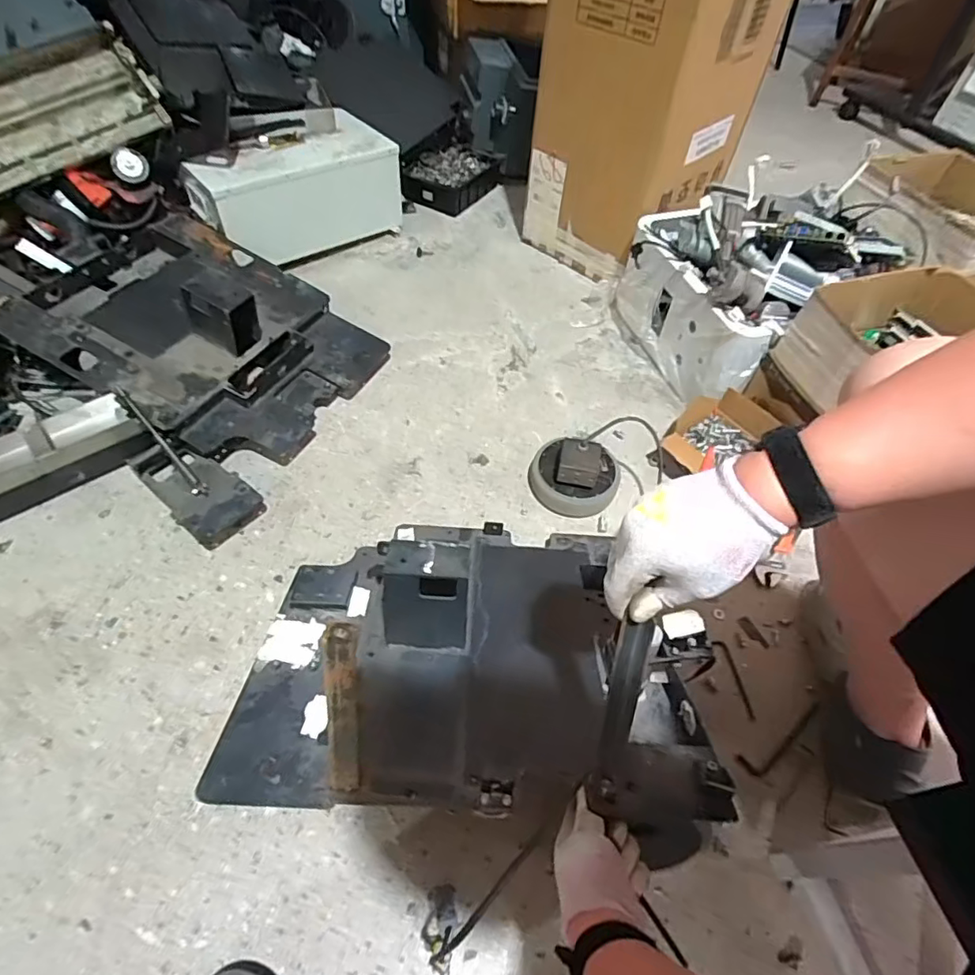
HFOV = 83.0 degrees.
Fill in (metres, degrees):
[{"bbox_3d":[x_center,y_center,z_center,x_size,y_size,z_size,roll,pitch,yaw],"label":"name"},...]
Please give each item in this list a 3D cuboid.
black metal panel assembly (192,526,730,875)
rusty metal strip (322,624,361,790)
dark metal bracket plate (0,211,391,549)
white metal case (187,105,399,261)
[{"bbox_3d":[-0.024,0.202,0.684,0.500,0.086,0.408,0,30,0],"label":"black metal panel assembly"},{"bbox_3d":[-0.115,0.176,0.437,0.027,0.185,0.014,7,29,0],"label":"rusty metal strip"},{"bbox_3d":[-0.526,-0.256,0.982,0.553,0.213,0.502,25,55,14],"label":"dark metal bracket plate"},{"bbox_3d":[-0.428,-0.676,1.274,0.444,0.250,0.168,-28,60,-23],"label":"white metal case"}]

